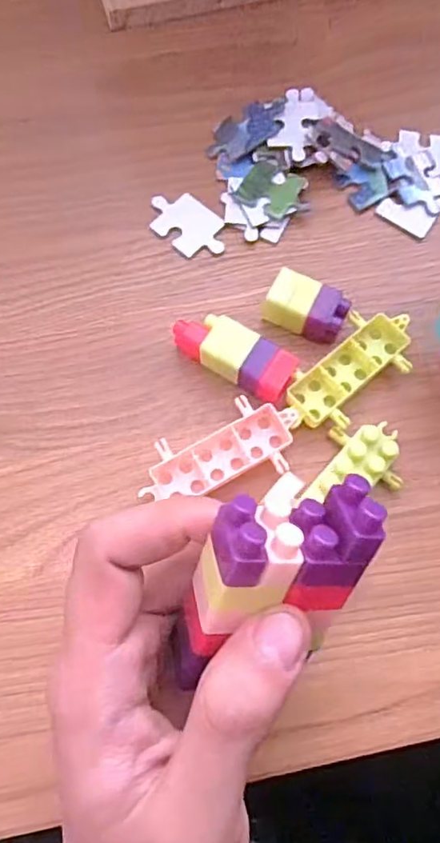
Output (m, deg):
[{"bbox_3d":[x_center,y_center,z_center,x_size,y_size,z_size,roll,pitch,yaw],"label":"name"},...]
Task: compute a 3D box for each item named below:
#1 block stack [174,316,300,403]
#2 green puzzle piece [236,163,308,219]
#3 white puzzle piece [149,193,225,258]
[{"bbox_3d":[0.006,-0.028,0.247,0.055,0.019,0.024,30,75,10],"label":"block stack"},{"bbox_3d":[0.026,-0.117,0.280,0.028,0.004,0.028,28,75,9],"label":"green puzzle piece"},{"bbox_3d":[-0.016,-0.099,0.277,0.043,0.004,0.027,41,77,12],"label":"white puzzle piece"}]

